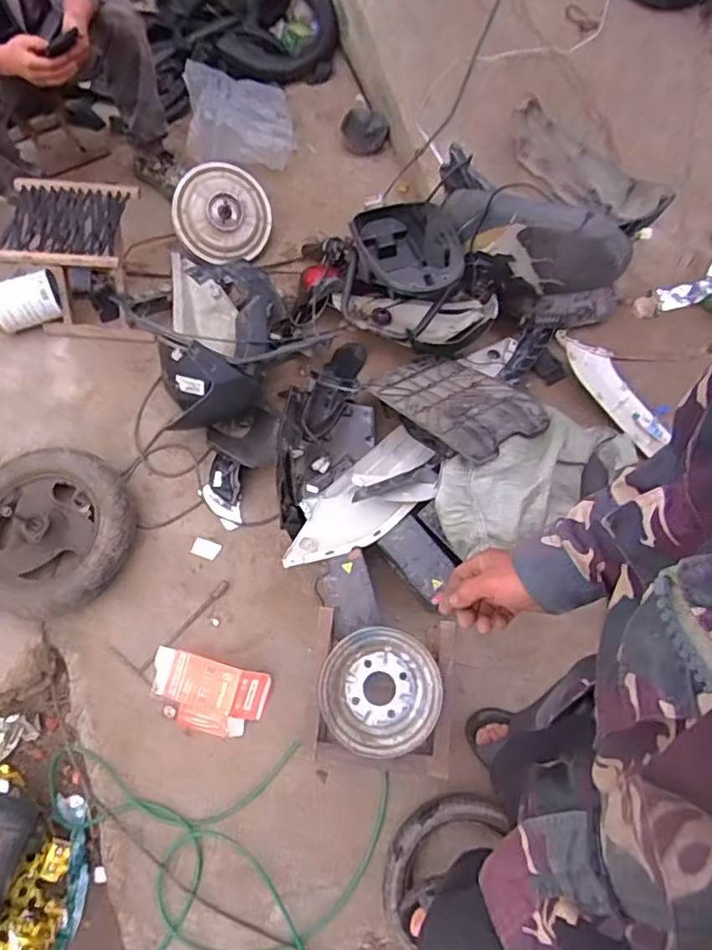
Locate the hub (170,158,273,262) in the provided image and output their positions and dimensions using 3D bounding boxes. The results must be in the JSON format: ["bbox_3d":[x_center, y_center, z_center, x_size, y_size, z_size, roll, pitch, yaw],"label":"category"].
[{"bbox_3d":[-0.386,-0.763,1.754,0.284,0.077,0.284,2,85,-24],"label":"hub"}]

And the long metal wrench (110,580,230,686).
[{"bbox_3d":[-0.437,0.335,1.416,0.136,0.020,0.280,32,70,16],"label":"long metal wrench"}]

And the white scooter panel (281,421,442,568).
[{"bbox_3d":[-0.004,0.081,1.394,0.392,0.079,0.192,-40,70,-15],"label":"white scooter panel"}]

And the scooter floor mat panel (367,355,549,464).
[{"bbox_3d":[0.234,-0.176,1.434,0.270,0.049,0.398,-27,42,-22],"label":"scooter floor mat panel"}]

